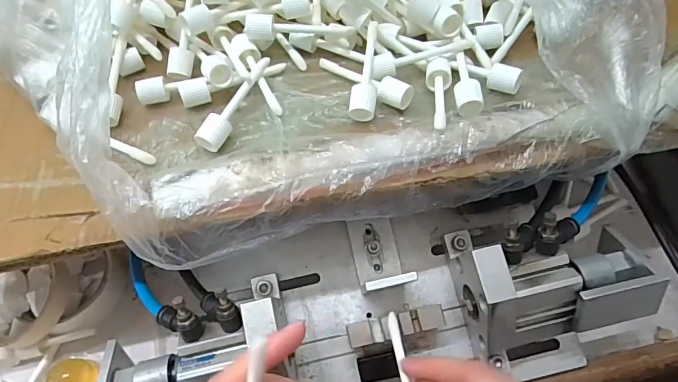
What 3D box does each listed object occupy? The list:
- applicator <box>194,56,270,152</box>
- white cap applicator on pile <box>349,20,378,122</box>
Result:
[{"bbox_3d":[-0.073,-0.062,0.321,0.013,0.018,0.083,21,62,16],"label":"applicator"},{"bbox_3d":[0.020,-0.088,0.326,0.018,0.022,0.078,3,58,6],"label":"white cap applicator on pile"}]

